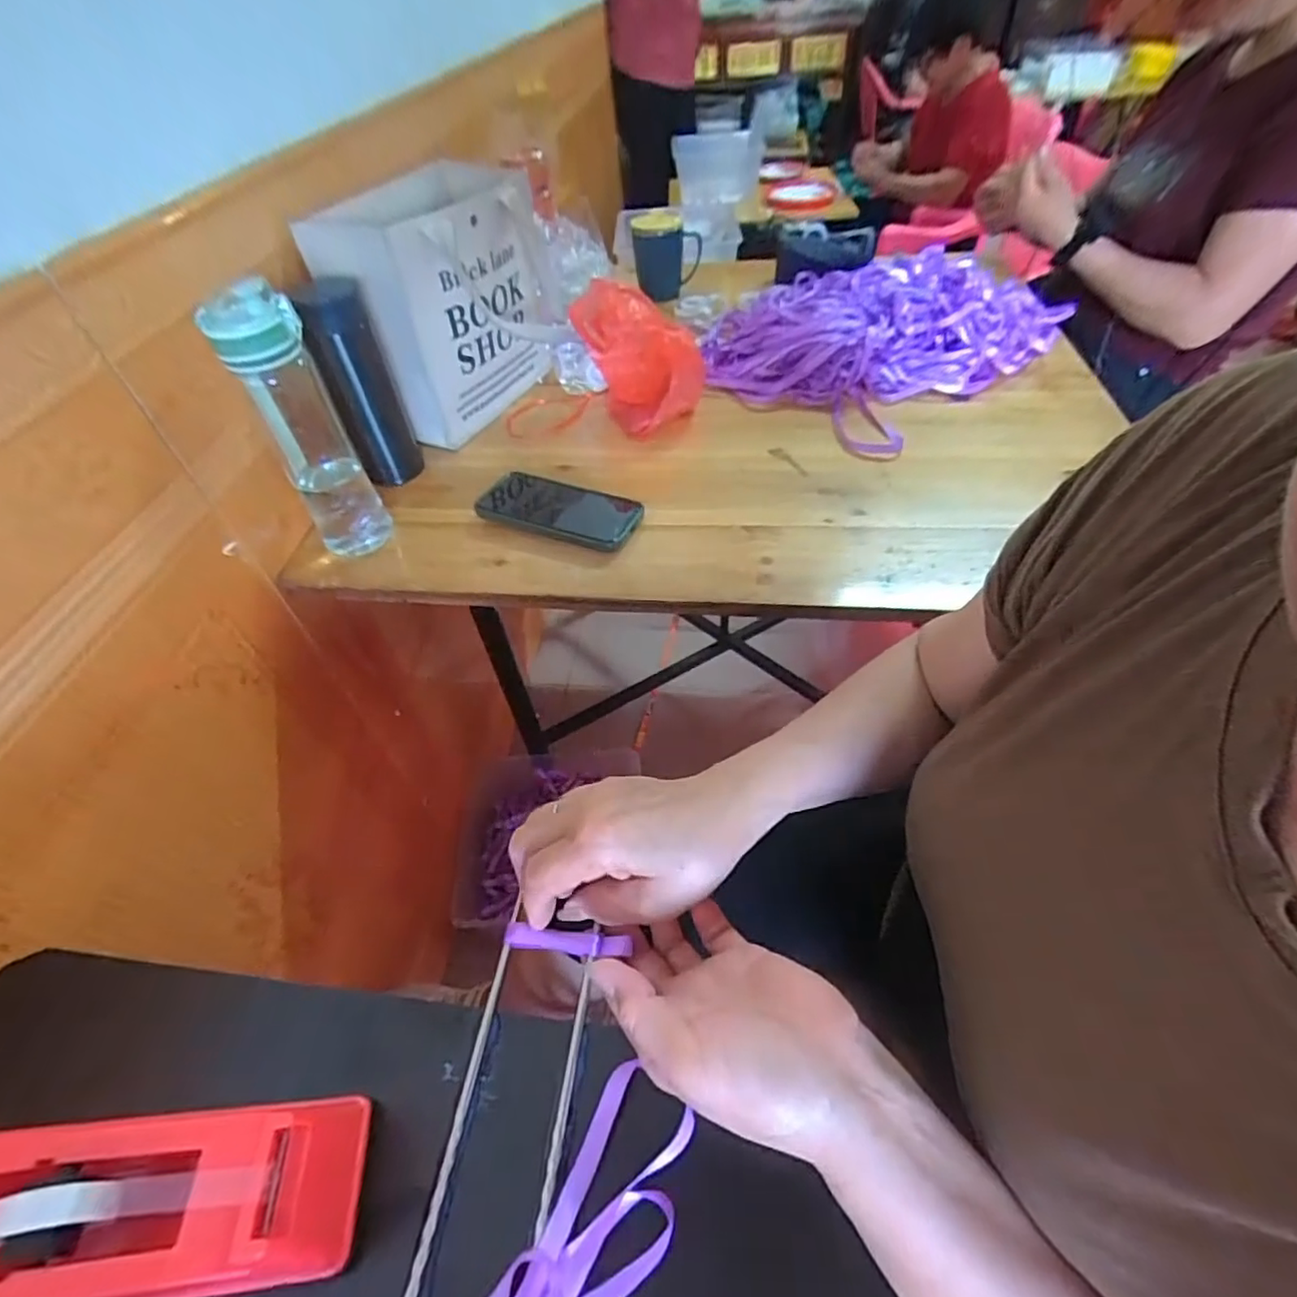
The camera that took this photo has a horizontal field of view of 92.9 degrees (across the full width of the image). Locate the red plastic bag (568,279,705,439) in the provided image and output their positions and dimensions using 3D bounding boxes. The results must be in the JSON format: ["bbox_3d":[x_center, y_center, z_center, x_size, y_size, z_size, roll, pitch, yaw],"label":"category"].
[{"bbox_3d":[-0.012,-0.338,0.702,0.087,0.138,0.122,-28,53,-18],"label":"red plastic bag"}]

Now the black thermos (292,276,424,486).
[{"bbox_3d":[-0.293,-0.258,0.634,0.062,0.187,0.064,-13,49,-6],"label":"black thermos"}]

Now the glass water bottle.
[{"bbox_3d":[-0.307,-0.198,0.555,0.066,0.228,0.069,-26,52,-17],"label":"glass water bottle"}]

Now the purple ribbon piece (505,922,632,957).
[{"bbox_3d":[-0.044,0.161,0.339,0.070,0.006,0.013,4,50,2],"label":"purple ribbon piece"}]

